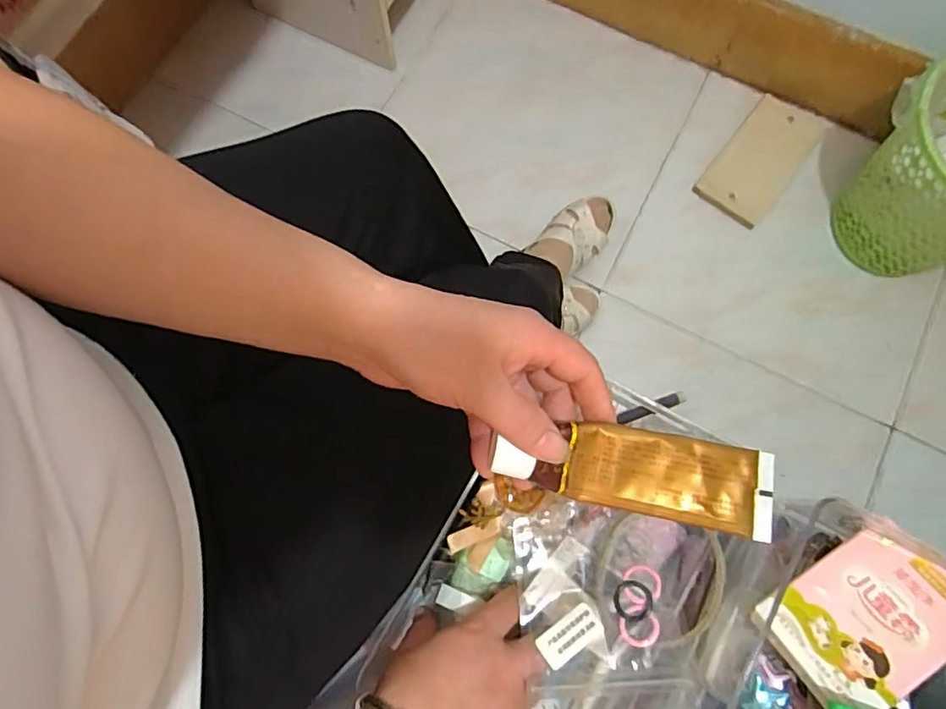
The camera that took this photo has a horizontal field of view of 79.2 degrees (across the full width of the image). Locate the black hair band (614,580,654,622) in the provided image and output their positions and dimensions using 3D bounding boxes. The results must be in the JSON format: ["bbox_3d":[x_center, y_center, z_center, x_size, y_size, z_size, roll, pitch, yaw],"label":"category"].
[{"bbox_3d":[0.099,0.152,0.352,0.023,0.004,0.023,-2,64,15],"label":"black hair band"}]

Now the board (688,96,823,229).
[{"bbox_3d":[0.508,-0.346,1.013,0.123,0.018,0.259,37,78,9],"label":"board"}]

